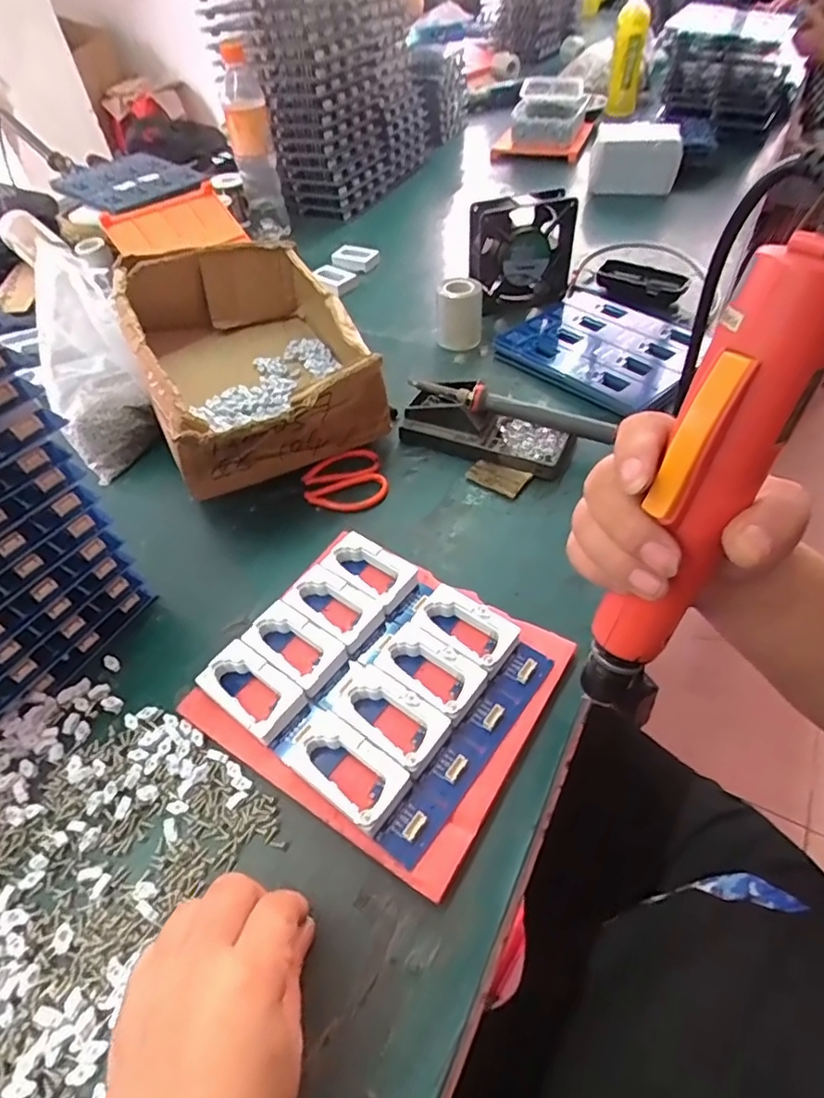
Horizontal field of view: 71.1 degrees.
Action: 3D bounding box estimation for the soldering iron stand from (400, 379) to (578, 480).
[{"bbox_3d":[0.071,-0.115,0.552,0.160,0.042,0.064,20,53,20],"label":"soldering iron stand"}]

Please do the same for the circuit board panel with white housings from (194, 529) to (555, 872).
[{"bbox_3d":[-0.024,0.085,0.398,0.185,0.030,0.161,29,57,26],"label":"circuit board panel with white housings"}]

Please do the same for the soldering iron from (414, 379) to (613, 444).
[{"bbox_3d":[0.093,-0.133,0.545,0.189,0.032,0.020,17,52,17],"label":"soldering iron"}]

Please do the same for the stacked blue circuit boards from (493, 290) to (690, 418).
[{"bbox_3d":[0.210,-0.233,0.647,0.194,0.030,0.173,33,58,28],"label":"stacked blue circuit boards"}]

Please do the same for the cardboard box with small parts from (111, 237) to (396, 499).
[{"bbox_3d":[-0.157,-0.185,0.579,0.202,0.128,0.282,-20,50,-13],"label":"cardboard box with small parts"}]

